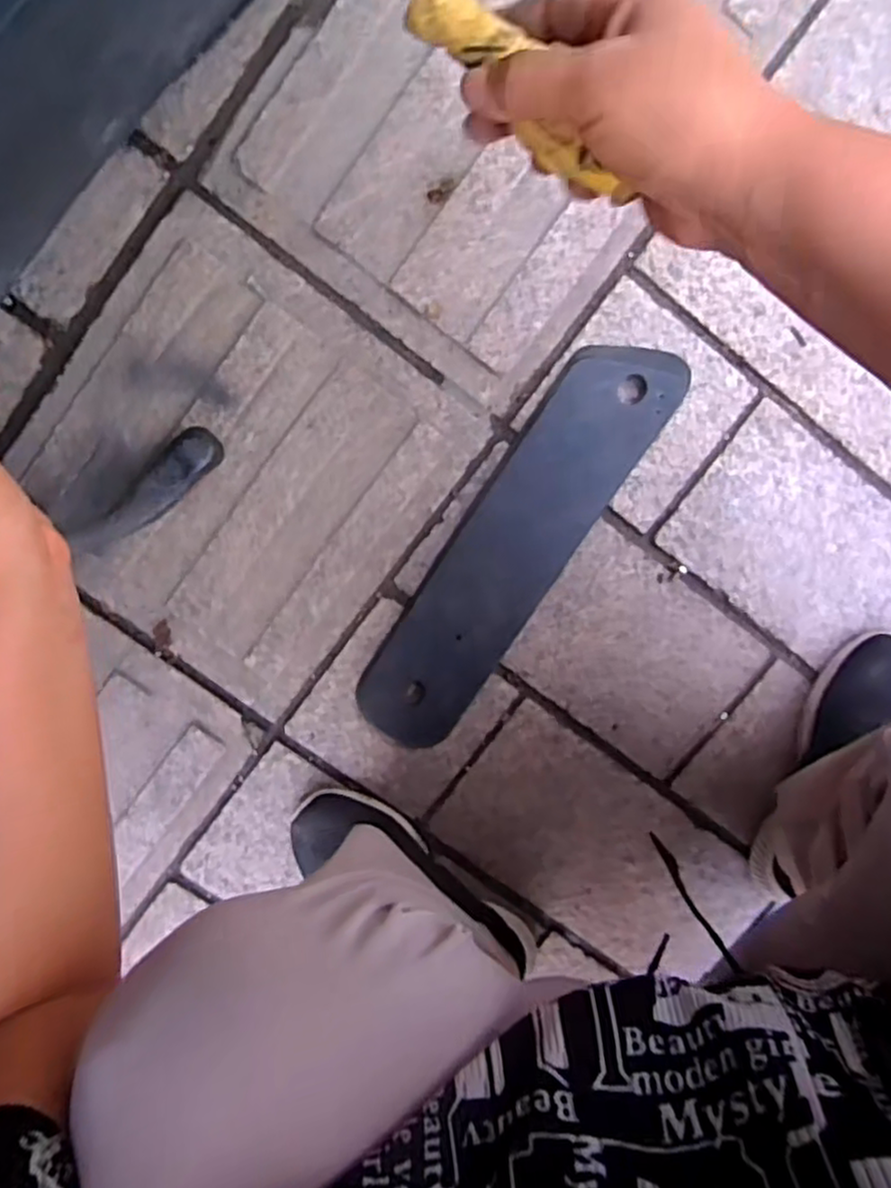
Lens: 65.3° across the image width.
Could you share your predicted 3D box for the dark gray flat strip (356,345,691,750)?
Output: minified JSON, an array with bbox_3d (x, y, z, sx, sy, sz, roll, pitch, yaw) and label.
[{"bbox_3d":[0.057,-0.038,0.561,0.096,0.021,0.368,32,95,-7],"label":"dark gray flat strip"}]

